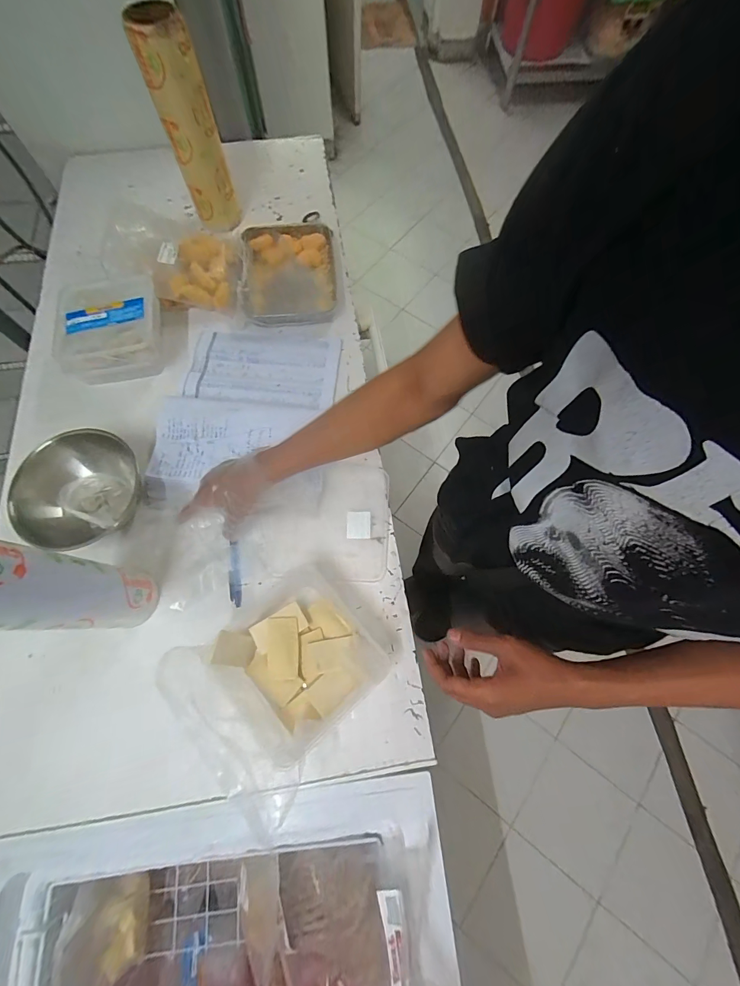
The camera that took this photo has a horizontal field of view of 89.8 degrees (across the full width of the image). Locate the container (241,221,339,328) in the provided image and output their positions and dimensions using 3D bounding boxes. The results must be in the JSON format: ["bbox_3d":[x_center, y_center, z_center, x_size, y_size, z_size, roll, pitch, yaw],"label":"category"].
[{"bbox_3d":[-0.171,-0.477,0.802,0.197,0.039,0.271,-6,70,-2],"label":"container"}]

